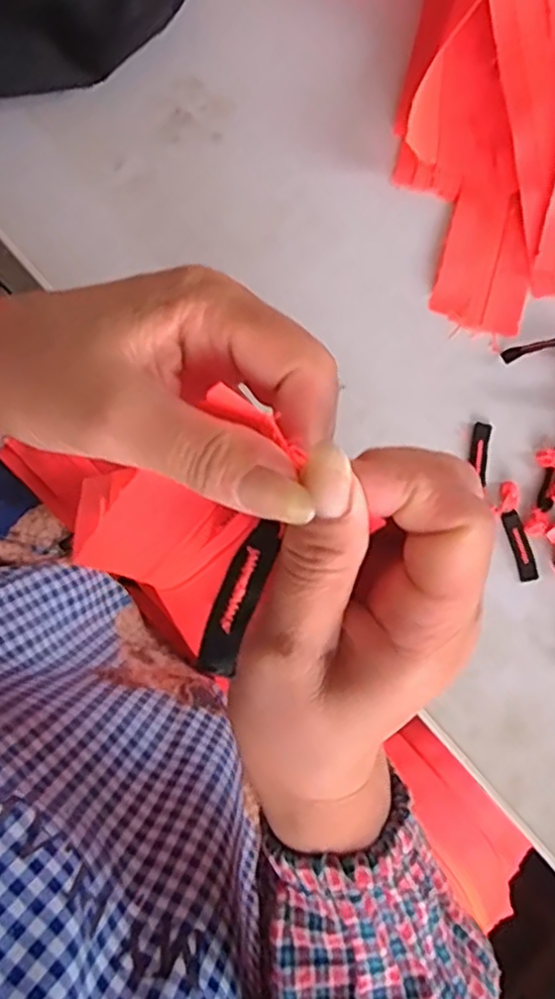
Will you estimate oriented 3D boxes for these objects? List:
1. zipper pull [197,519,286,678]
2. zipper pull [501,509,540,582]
[{"bbox_3d":[-0.011,0.027,0.194,0.011,0.004,0.045,21,75,3],"label":"zipper pull"},{"bbox_3d":[0.161,0.030,0.454,0.013,0.004,0.047,-17,82,-3],"label":"zipper pull"}]

